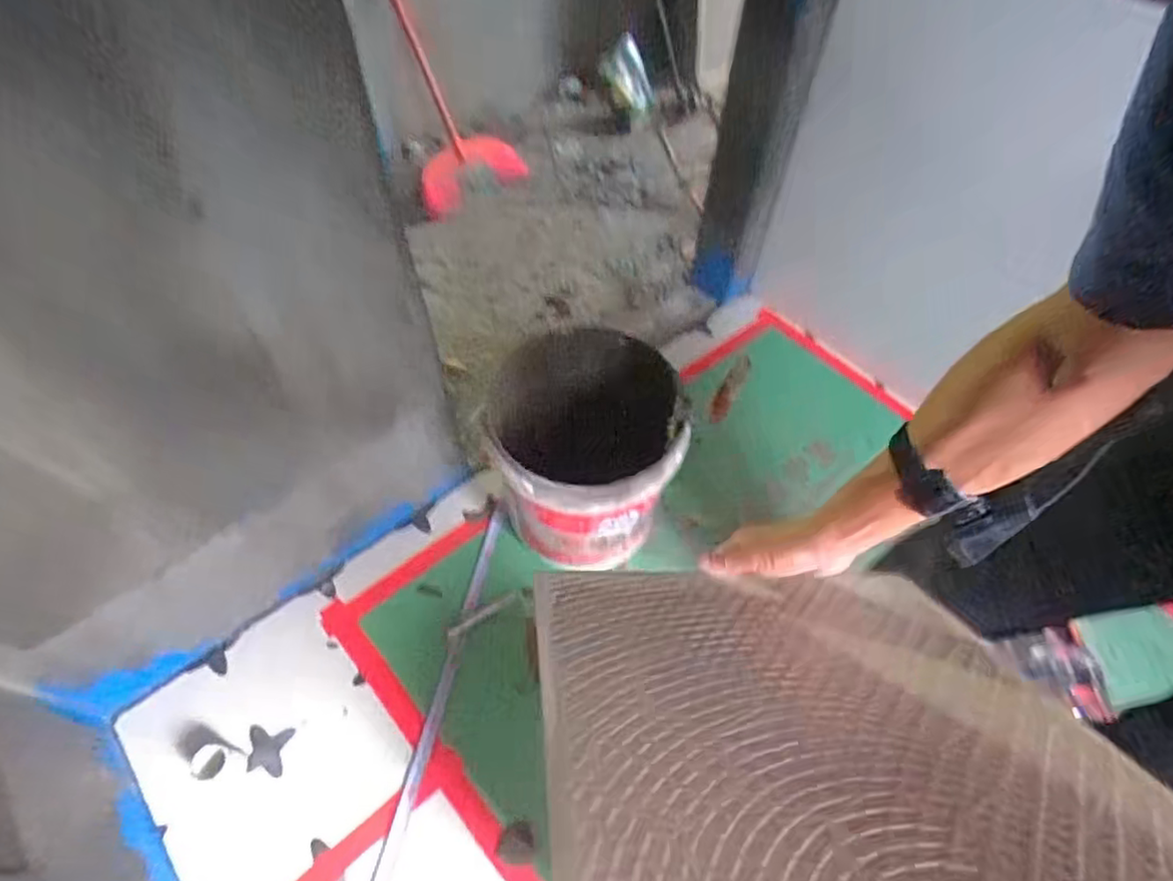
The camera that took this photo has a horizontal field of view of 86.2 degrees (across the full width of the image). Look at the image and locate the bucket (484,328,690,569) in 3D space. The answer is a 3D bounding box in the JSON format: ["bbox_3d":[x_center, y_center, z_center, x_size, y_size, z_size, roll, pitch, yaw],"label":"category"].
[{"bbox_3d":[0.005,0.031,1.089,0.288,0.358,0.280,1,55,-1],"label":"bucket"}]

